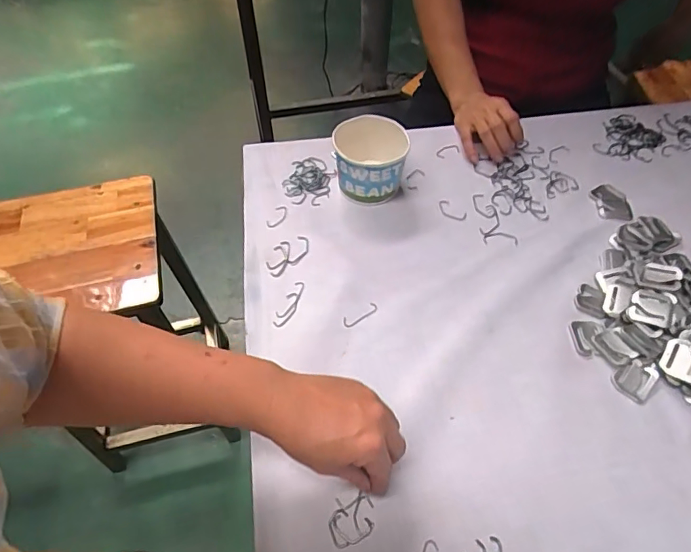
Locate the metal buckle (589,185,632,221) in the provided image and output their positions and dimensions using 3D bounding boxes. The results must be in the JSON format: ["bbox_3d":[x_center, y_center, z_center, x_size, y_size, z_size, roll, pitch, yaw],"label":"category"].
[{"bbox_3d":[0.341,-0.092,0.625,0.044,0.006,0.061,-4,54,-2],"label":"metal buckle"}]

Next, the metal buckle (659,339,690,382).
[{"bbox_3d":[0.327,0.081,0.472,0.035,0.004,0.038,18,78,46],"label":"metal buckle"}]

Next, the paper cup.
[{"bbox_3d":[0.032,-0.145,0.622,0.087,0.079,0.084,-1,54,1],"label":"paper cup"}]

